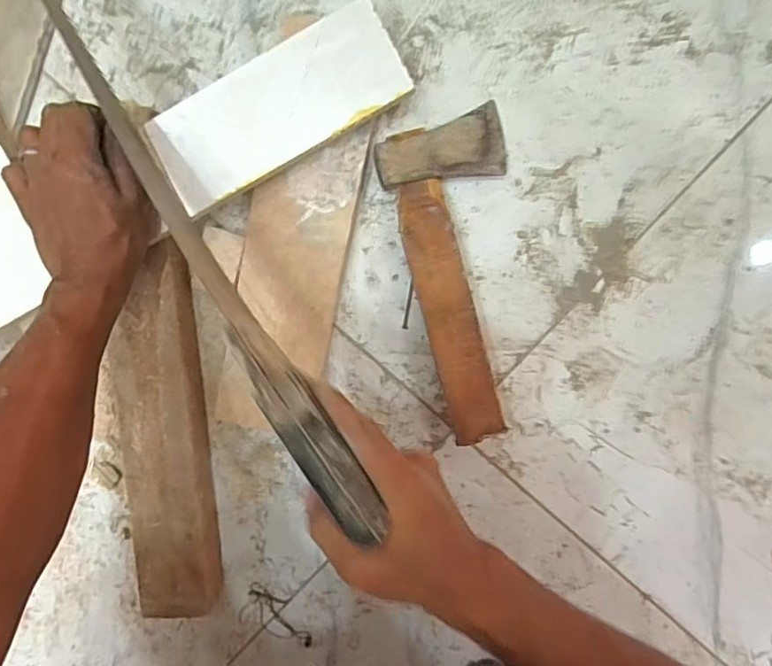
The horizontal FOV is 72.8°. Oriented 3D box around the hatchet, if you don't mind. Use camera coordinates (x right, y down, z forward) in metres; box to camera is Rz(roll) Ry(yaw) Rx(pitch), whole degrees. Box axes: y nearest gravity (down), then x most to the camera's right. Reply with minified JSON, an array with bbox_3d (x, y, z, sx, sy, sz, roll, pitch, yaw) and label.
[{"bbox_3d":[0.060,-0.041,0.417,0.093,0.034,0.248,-10,99,4],"label":"hatchet"}]

